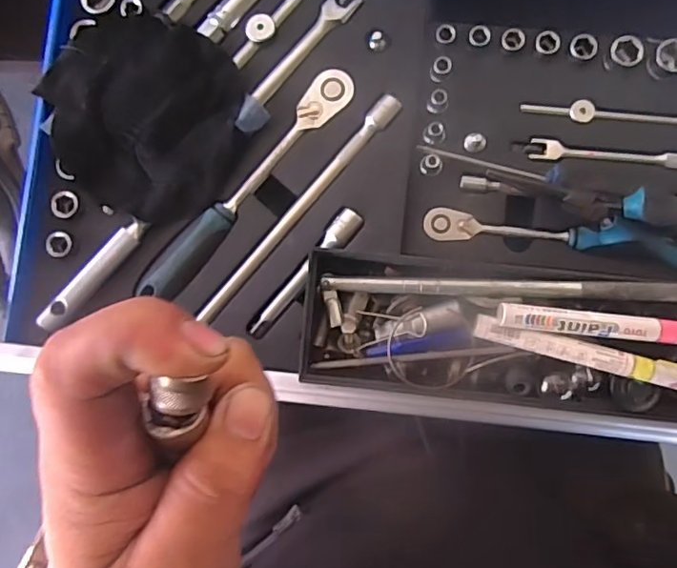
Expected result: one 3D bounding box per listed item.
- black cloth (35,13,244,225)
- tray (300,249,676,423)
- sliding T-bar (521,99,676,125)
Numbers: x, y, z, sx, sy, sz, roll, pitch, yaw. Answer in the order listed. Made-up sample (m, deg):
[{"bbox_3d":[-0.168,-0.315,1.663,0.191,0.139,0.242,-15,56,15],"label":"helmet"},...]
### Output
[{"bbox_3d":[-0.147,-0.133,0.432,0.152,0.026,0.146,40,87,5],"label":"black cloth"},{"bbox_3d":[0.118,0.035,0.380,0.283,0.061,0.097,6,85,3],"label":"tray"},{"bbox_3d":[0.242,-0.130,0.428,0.195,0.011,0.016,5,85,2],"label":"sliding T-bar"}]

